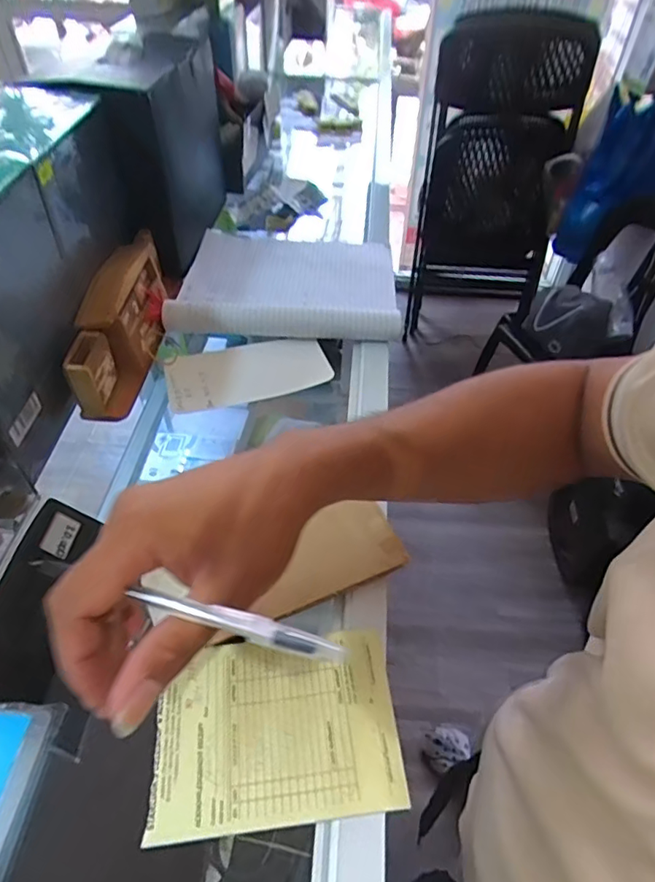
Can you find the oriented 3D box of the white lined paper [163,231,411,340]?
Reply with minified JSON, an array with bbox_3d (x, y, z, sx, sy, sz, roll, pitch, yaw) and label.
[{"bbox_3d":[-0.045,-0.193,0.633,0.247,0.031,0.213,1,48,-1],"label":"white lined paper"}]

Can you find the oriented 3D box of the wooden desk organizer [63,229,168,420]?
[{"bbox_3d":[-0.198,-0.125,0.537,0.054,0.079,0.221,0,48,-1],"label":"wooden desk organizer"}]

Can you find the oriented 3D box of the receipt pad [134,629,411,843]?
[{"bbox_3d":[-0.032,0.174,0.330,0.144,0.005,0.102,-4,48,-5],"label":"receipt pad"}]

